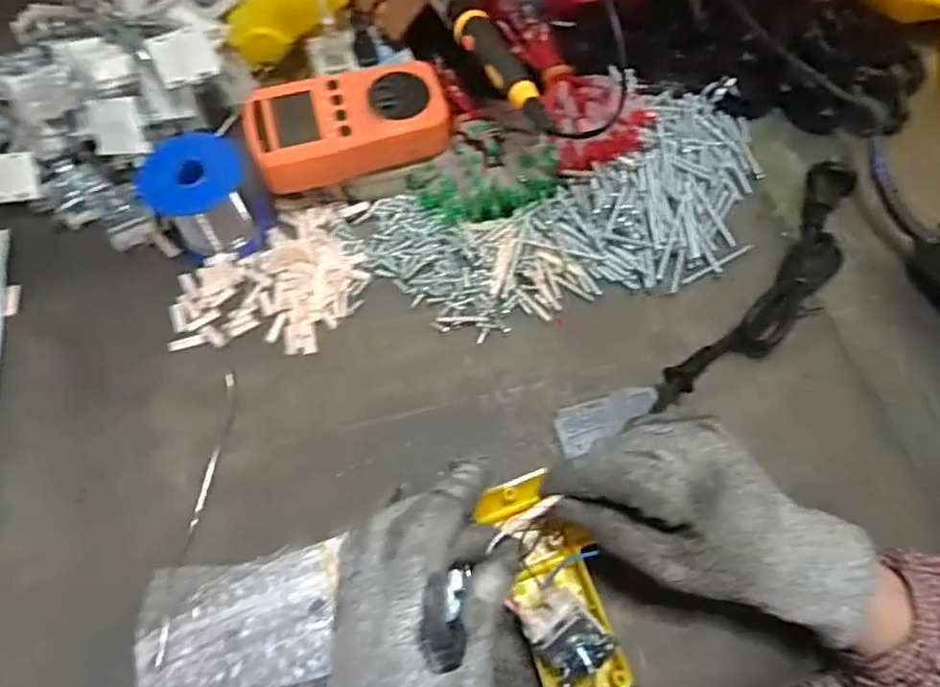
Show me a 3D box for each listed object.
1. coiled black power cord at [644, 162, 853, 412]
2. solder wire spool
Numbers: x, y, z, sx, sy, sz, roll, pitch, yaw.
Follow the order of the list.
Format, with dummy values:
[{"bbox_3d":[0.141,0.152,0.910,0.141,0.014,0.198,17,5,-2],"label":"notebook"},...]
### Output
[{"bbox_3d":[0.200,-0.035,0.423,0.051,0.031,0.234,39,70,15],"label":"coiled black power cord"},{"bbox_3d":[-0.174,-0.095,0.419,0.061,0.063,0.052,-27,69,-14],"label":"solder wire spool"}]

